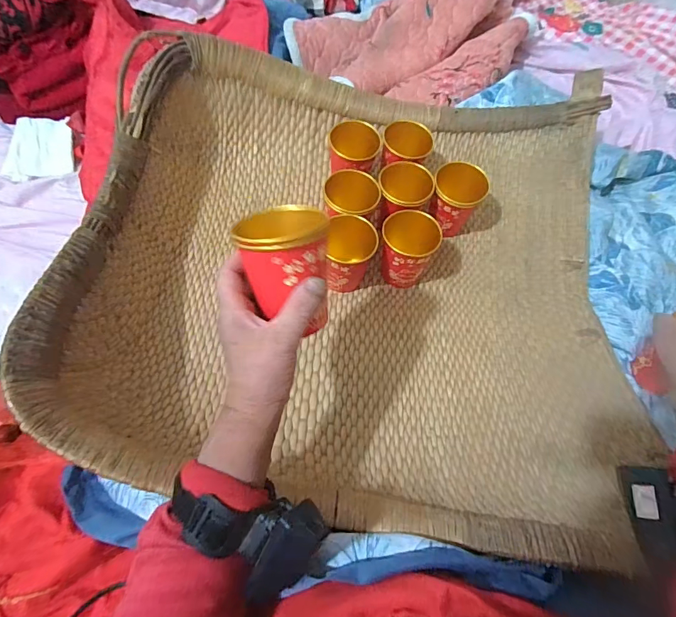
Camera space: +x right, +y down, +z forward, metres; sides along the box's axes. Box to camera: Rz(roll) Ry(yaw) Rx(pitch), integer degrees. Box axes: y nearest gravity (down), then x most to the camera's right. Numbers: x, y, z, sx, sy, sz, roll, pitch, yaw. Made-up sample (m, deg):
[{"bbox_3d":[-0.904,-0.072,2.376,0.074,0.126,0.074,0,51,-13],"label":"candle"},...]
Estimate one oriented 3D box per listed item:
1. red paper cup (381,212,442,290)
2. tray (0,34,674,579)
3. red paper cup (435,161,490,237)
[{"bbox_3d":[0.089,-0.070,0.526,0.070,0.094,0.063,17,62,9],"label":"red paper cup"},{"bbox_3d":[0.051,-0.074,0.487,0.593,0.171,0.593,4,61,2],"label":"tray"},{"bbox_3d":[0.160,-0.143,0.564,0.068,0.100,0.063,0,61,-1],"label":"red paper cup"}]

